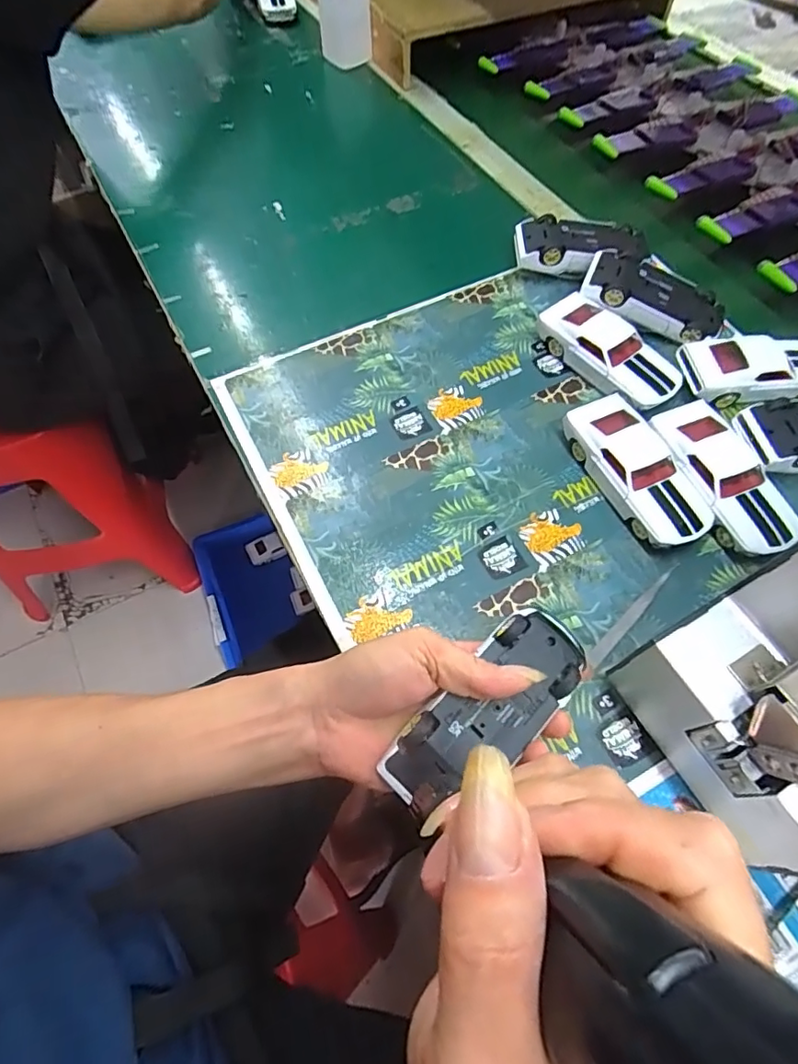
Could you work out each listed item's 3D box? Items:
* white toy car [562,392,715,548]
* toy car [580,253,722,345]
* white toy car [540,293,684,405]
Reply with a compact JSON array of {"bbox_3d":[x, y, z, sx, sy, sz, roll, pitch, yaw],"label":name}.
[{"bbox_3d":[0.178,-0.046,0.403,0.051,0.033,0.125,-27,66,-14],"label":"white toy car"},{"bbox_3d":[0.227,-0.209,0.478,0.122,0.028,0.056,23,64,11],"label":"toy car"},{"bbox_3d":[0.178,-0.152,0.457,0.051,0.033,0.123,-37,69,-18],"label":"white toy car"}]

